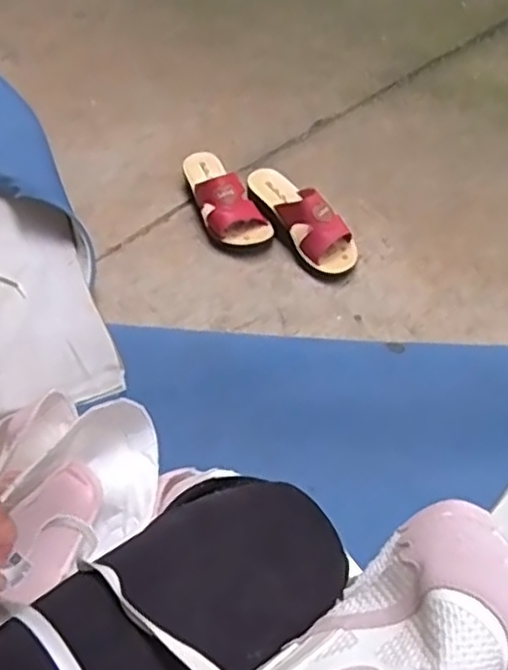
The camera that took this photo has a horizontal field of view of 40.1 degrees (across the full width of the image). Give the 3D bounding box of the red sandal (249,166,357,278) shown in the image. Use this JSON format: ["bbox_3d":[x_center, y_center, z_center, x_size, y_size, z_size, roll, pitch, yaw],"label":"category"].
[{"bbox_3d":[0.076,-0.186,1.073,0.089,0.081,0.214,-24,57,-16],"label":"red sandal"}]

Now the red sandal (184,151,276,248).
[{"bbox_3d":[-0.048,-0.229,1.117,0.097,0.072,0.211,-15,55,-11],"label":"red sandal"}]

